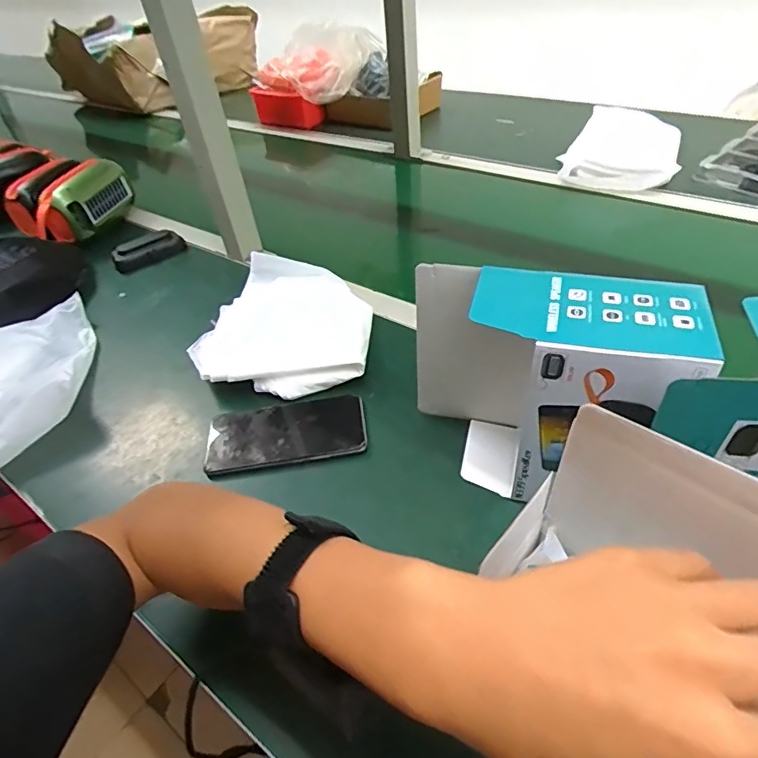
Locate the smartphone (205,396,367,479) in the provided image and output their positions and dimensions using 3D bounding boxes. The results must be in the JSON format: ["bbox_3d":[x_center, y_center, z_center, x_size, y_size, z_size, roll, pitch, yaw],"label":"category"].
[{"bbox_3d":[-0.091,0.054,0.491,0.153,0.011,0.078,-10,43,-2],"label":"smartphone"}]

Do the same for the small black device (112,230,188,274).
[{"bbox_3d":[-0.365,-0.204,0.781,0.105,0.025,0.055,-31,48,-23],"label":"small black device"}]

